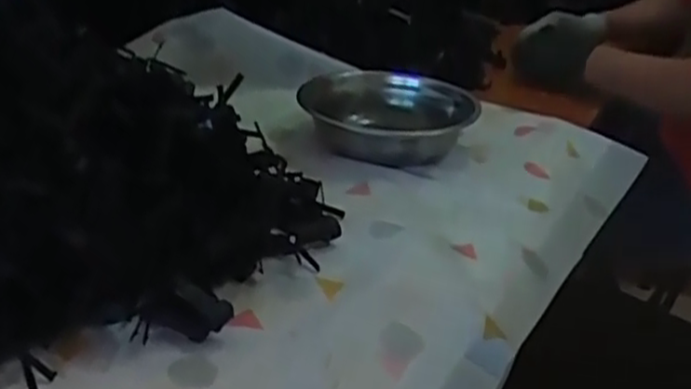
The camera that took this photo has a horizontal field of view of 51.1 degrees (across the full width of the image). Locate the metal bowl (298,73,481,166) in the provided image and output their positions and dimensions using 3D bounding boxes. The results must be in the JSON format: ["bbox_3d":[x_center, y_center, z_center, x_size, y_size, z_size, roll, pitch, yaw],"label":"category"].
[{"bbox_3d":[0.051,-0.095,0.881,0.182,0.067,0.200,3,26,-2],"label":"metal bowl"}]

